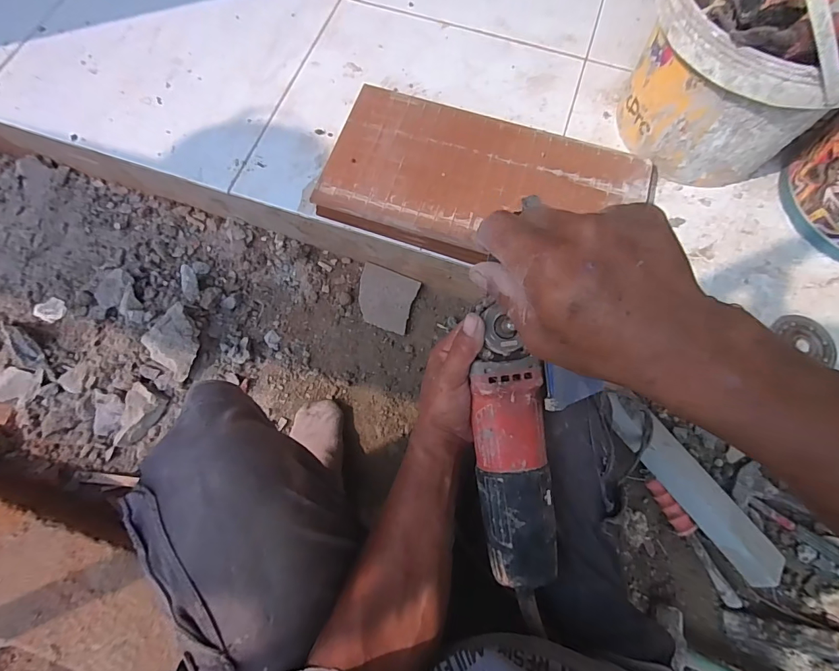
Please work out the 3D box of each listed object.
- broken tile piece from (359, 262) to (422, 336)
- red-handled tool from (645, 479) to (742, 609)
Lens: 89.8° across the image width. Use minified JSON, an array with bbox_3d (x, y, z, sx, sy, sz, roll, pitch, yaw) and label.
[{"bbox_3d":[-0.063,-0.067,0.773,0.105,0.006,0.104,18,85,4],"label":"broken tile piece"},{"bbox_3d":[0.420,0.315,0.647,0.022,0.020,0.198,-27,74,-10],"label":"red-handled tool"}]

